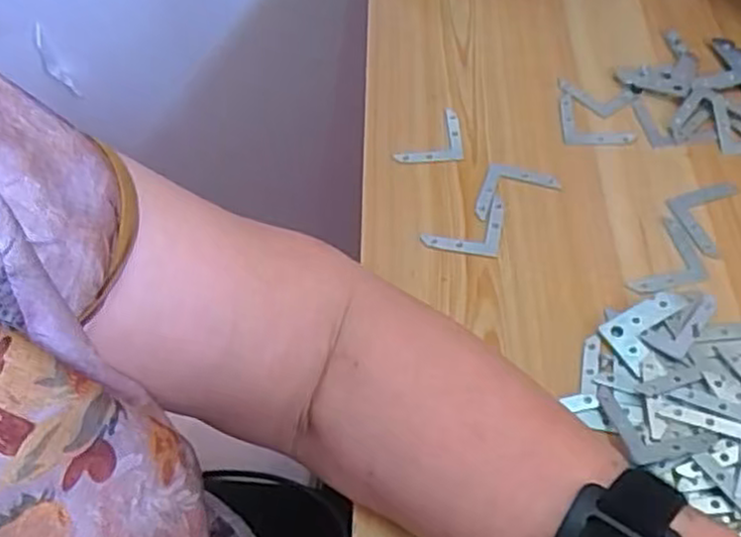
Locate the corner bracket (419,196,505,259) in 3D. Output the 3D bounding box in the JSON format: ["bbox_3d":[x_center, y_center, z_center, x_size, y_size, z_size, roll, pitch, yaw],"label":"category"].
[{"bbox_3d":[0.052,-0.026,0.403,0.042,0.004,0.041,8,56,9],"label":"corner bracket"}]

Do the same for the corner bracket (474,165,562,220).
[{"bbox_3d":[0.084,-0.042,0.411,0.041,0.005,0.040,15,57,14],"label":"corner bracket"}]

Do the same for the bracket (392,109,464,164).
[{"bbox_3d":[0.042,-0.073,0.437,0.028,0.005,0.050,39,63,15],"label":"bracket"}]

